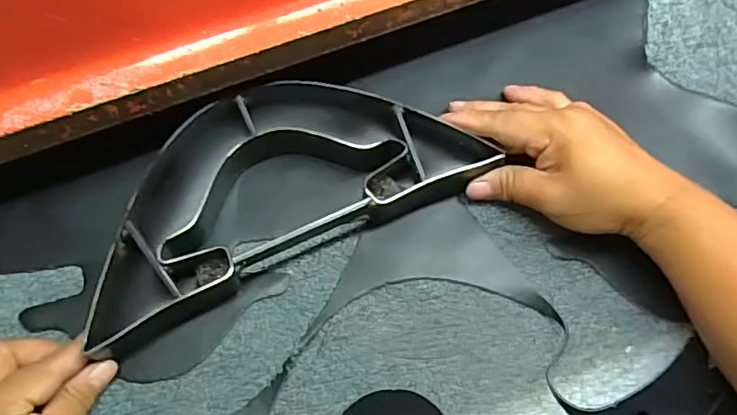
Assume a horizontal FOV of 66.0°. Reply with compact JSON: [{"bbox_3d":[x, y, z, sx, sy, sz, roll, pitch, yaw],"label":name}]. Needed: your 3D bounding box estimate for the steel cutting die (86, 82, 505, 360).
[{"bbox_3d":[-0.062,-0.022,0.376,0.260,0.040,0.124,-26,69,-11],"label":"steel cutting die"}]

